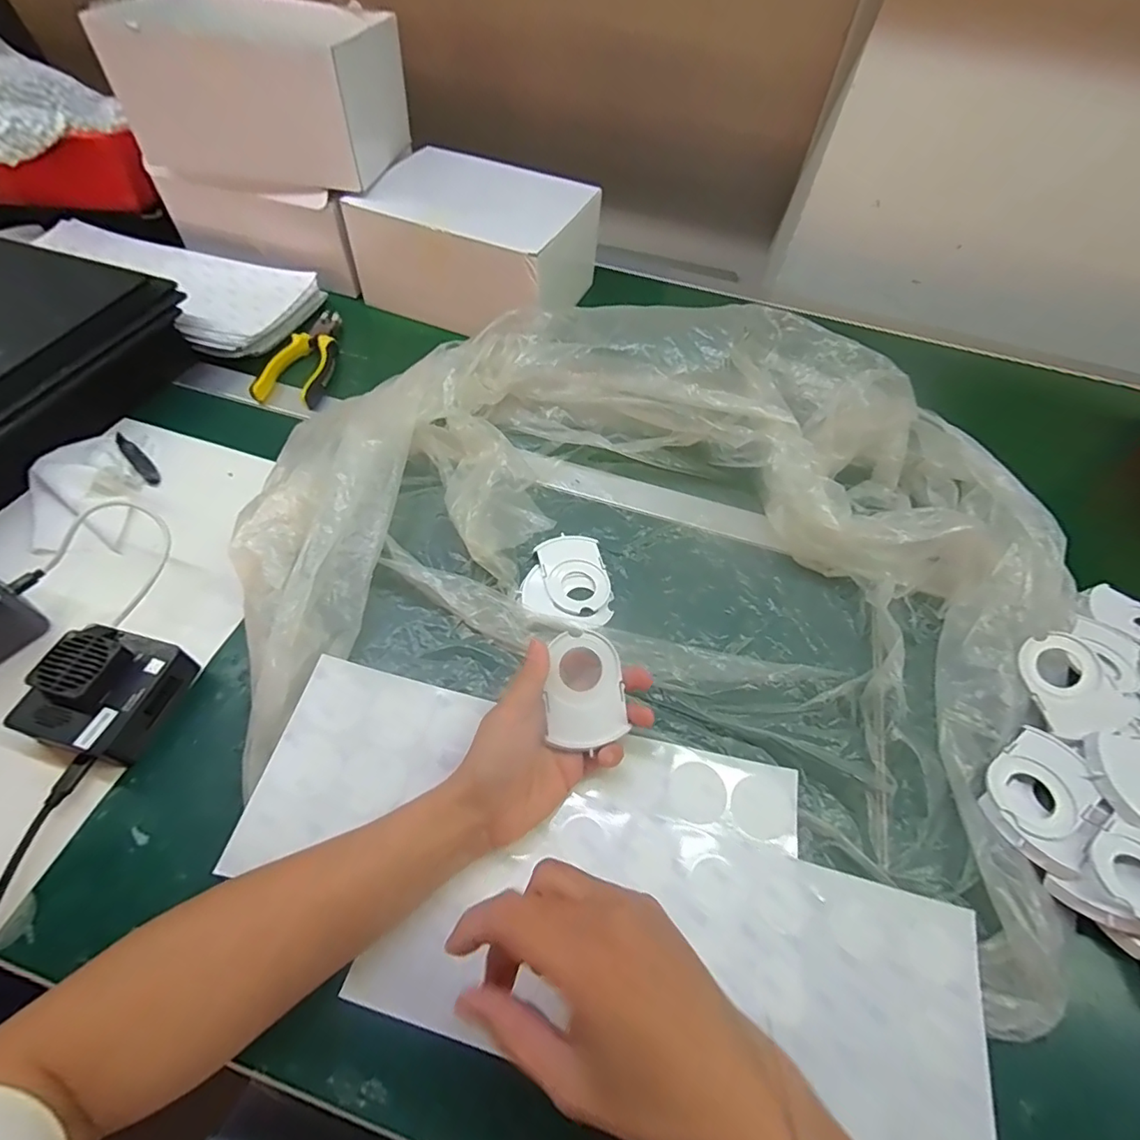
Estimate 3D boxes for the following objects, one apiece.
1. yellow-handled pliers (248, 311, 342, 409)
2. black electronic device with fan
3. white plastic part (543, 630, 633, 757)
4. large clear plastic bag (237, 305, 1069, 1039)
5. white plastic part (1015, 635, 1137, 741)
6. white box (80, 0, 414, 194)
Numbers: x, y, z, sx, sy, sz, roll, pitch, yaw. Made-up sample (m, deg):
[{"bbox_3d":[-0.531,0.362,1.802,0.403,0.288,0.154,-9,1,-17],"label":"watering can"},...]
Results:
[{"bbox_3d":[-0.294,-0.242,0.601,0.065,0.020,0.161,6,55,-1],"label":"yellow-handled pliers"},{"bbox_3d":[-0.310,0.081,0.359,0.067,0.051,0.078,15,55,7],"label":"black electronic device with fan"},{"bbox_3d":[0.009,0.081,0.364,0.052,0.004,0.075,-7,79,-5],"label":"white plastic part"},{"bbox_3d":[0.071,-0.011,0.439,0.610,0.096,0.517,11,55,2],"label":"large clear plastic bag"},{"bbox_3d":[0.372,0.084,0.396,0.056,0.015,0.070,-8,56,-11],"label":"white plastic part"},{"bbox_3d":[-0.330,-0.535,0.600,0.246,0.122,0.185,12,55,3],"label":"white box"}]

